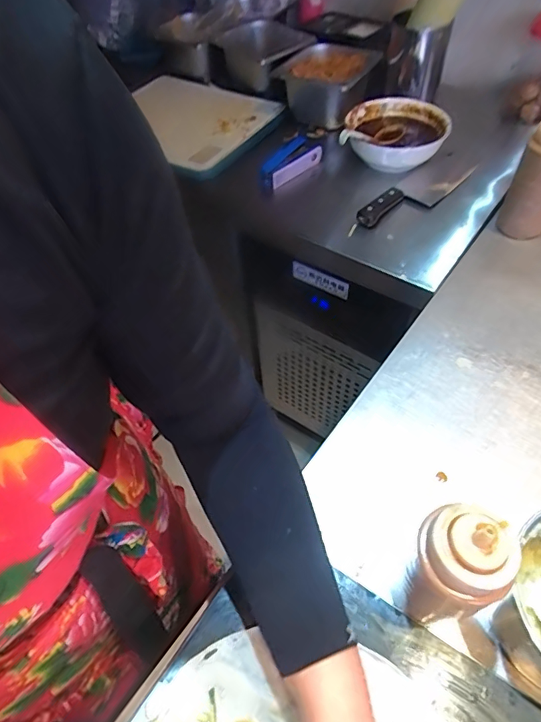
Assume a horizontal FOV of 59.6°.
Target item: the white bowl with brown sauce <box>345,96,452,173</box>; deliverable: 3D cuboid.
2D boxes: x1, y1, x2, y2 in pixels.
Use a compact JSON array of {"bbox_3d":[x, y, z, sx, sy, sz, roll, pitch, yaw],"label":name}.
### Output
[{"bbox_3d":[0.223,-0.403,0.849,0.176,0.077,0.152,11,52,11],"label":"white bowl with brown sauce"}]

